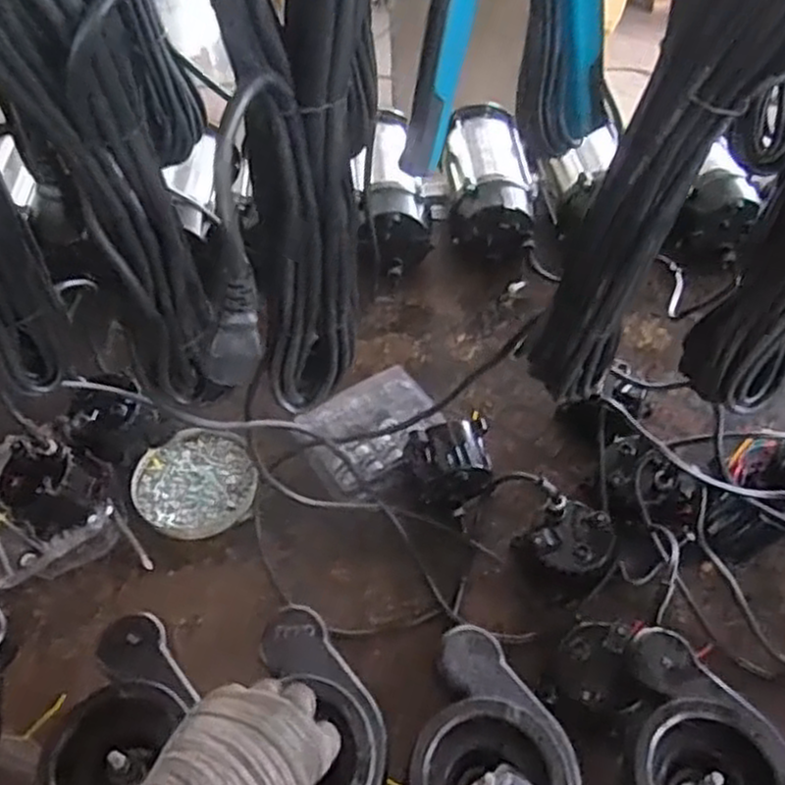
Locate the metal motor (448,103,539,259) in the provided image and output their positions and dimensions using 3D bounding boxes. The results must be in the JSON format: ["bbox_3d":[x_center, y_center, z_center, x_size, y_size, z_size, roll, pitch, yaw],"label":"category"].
[{"bbox_3d":[0.149,-0.322,1.147,0.121,0.120,0.268,-2,53,2],"label":"metal motor"}]

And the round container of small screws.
[{"bbox_3d":[-0.230,0.106,0.891,0.137,0.022,0.138,-2,53,2],"label":"round container of small screws"}]

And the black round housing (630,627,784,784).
[{"bbox_3d":[0.232,0.265,0.547,0.114,0.056,0.158,9,54,10],"label":"black round housing"}]

